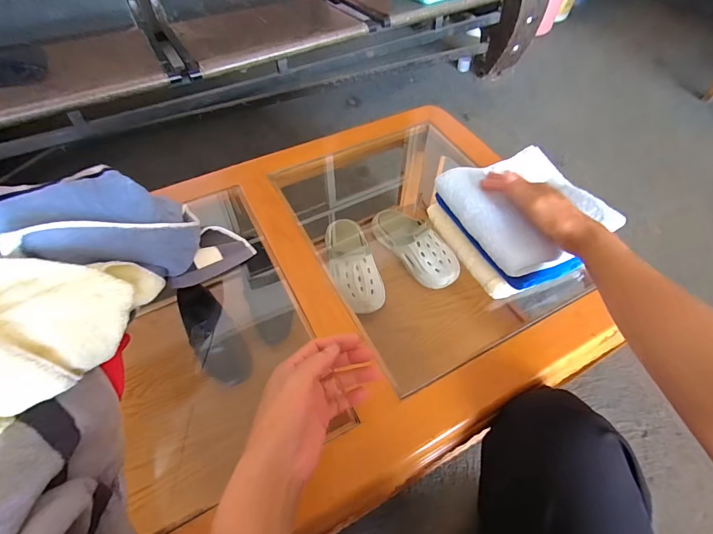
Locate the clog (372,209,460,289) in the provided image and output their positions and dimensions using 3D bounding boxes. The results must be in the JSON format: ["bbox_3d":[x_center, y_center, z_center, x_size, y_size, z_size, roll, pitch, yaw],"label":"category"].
[{"bbox_3d":[0.141,-0.059,0.902,0.088,0.108,0.257,-31,61,-21],"label":"clog"}]

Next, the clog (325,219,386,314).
[{"bbox_3d":[-0.010,-0.014,0.882,0.109,0.078,0.267,-13,56,-9],"label":"clog"}]

